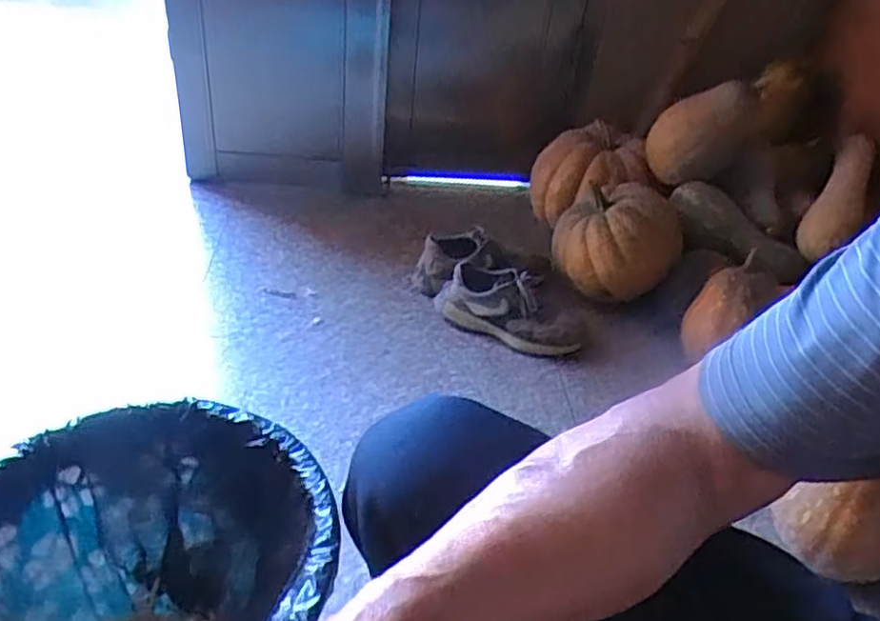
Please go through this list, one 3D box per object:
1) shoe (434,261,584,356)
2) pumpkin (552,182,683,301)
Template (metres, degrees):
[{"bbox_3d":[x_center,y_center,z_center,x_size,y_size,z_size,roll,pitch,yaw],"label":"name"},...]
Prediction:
[{"bbox_3d":[0.121,-0.007,1.157,0.242,0.104,0.099,21,38,18],"label":"shoe"},{"bbox_3d":[0.314,-0.124,1.219,0.190,0.160,0.171,-18,43,-31],"label":"pumpkin"}]

